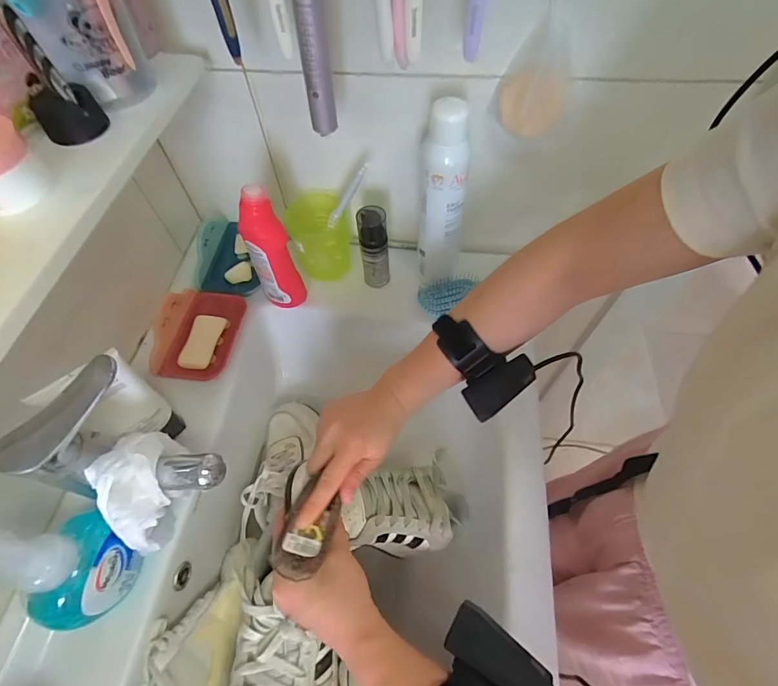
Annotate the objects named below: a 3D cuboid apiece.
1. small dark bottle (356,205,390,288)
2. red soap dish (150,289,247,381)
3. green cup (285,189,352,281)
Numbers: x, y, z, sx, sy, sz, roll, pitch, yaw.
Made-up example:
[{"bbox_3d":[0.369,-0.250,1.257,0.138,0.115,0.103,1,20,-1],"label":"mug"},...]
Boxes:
[{"bbox_3d":[-0.020,-0.127,0.559,0.036,0.113,0.039,-10,59,-4],"label":"small dark bottle"},{"bbox_3d":[-0.246,-0.019,0.530,0.080,0.056,0.129,5,59,5],"label":"red soap dish"},{"bbox_3d":[-0.096,-0.146,0.580,0.074,0.096,0.096,-13,59,-6],"label":"green cup"}]

